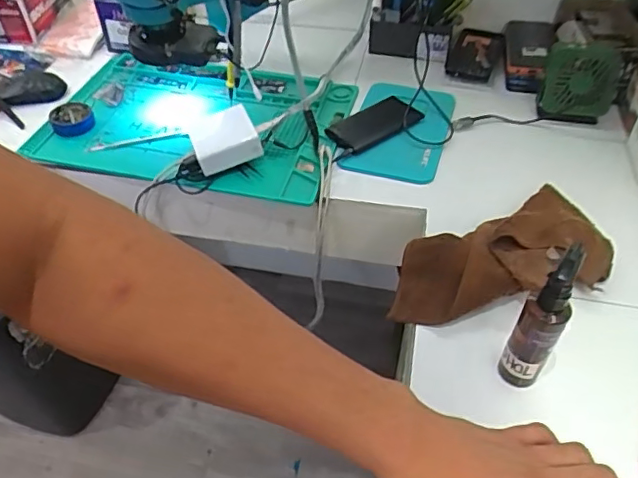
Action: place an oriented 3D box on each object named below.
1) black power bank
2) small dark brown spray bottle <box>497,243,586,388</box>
[{"bbox_3d":[0.078,-0.170,0.836,0.135,0.013,0.073,-25,51,-22],"label":"black power bank"},{"bbox_3d":[0.197,0.075,0.511,0.039,0.171,0.040,20,50,19],"label":"small dark brown spray bottle"}]

